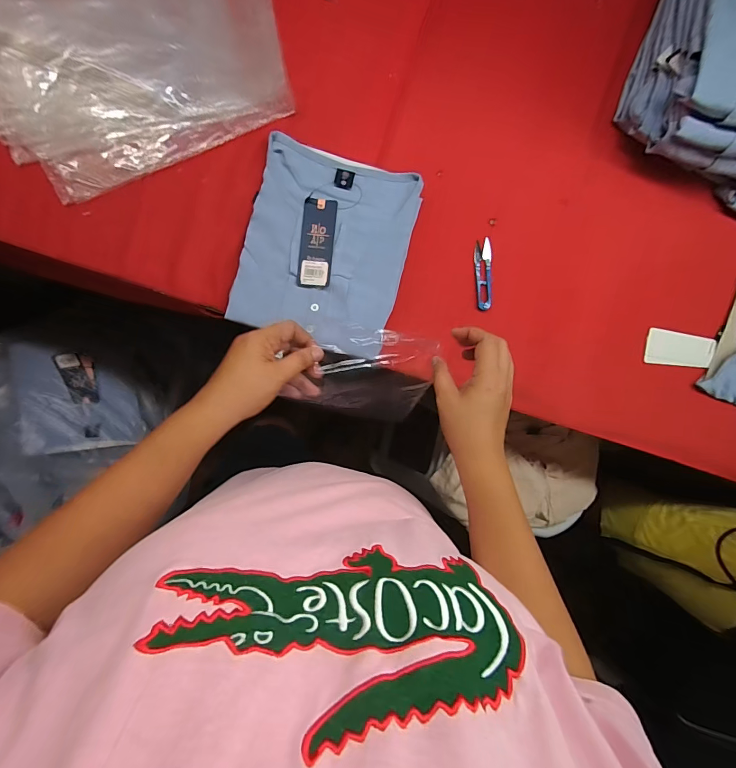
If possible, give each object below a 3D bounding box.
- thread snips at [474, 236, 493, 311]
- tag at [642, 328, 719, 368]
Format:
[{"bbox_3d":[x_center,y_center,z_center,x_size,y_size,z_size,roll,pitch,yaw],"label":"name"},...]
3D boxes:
[{"bbox_3d":[0.171,-0.163,0.566,0.025,0.011,0.103,-2,91,-8],"label":"thread snips"},{"bbox_3d":[0.500,-0.054,0.608,0.116,0.010,0.053,8,97,-9],"label":"tag"}]

